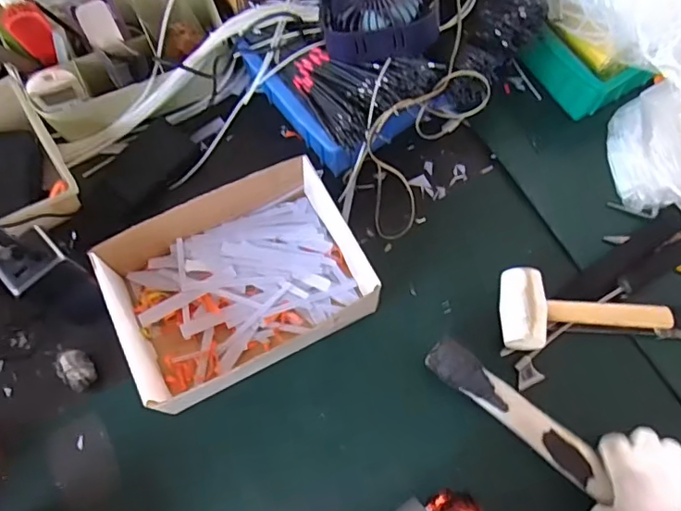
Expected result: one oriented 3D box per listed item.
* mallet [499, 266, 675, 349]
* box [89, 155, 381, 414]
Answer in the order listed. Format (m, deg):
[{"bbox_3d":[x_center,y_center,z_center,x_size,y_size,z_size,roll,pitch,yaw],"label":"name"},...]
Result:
[{"bbox_3d":[0.256,0.059,0.559,0.176,0.035,0.085,1,70,-1],"label":"mallet"},{"bbox_3d":[-0.100,0.020,0.554,0.251,0.062,0.191,-24,73,-10],"label":"box"}]

